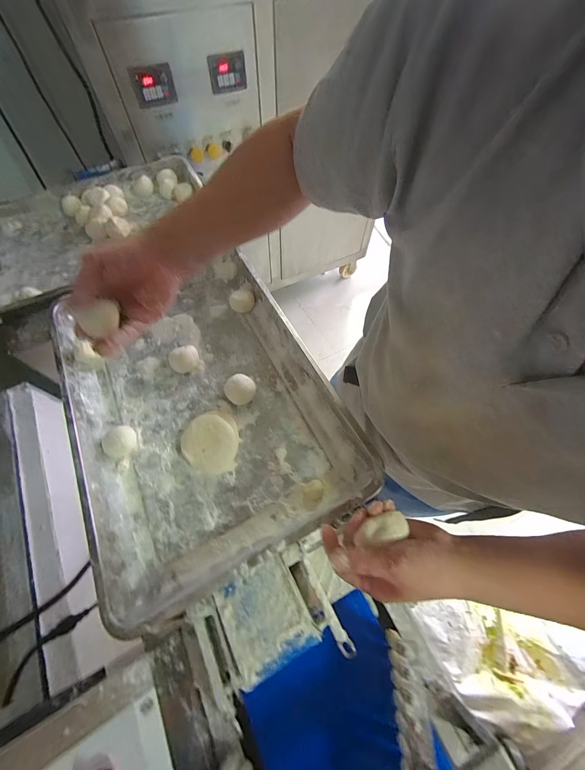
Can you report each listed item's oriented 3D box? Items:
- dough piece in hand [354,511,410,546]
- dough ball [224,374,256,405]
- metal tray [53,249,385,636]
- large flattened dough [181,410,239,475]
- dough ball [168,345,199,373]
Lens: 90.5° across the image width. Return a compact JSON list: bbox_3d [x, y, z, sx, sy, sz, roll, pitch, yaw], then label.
[{"bbox_3d":[0.094,0.149,0.302,0.053,0.014,0.023,-20,64,-3],"label":"dough piece in hand"},{"bbox_3d":[-0.095,0.003,0.505,0.047,0.039,0.054,-33,67,-16],"label":"dough ball"},{"bbox_3d":[-0.165,0.006,0.503,0.391,0.055,0.568,-26,65,-13],"label":"metal tray"},{"bbox_3d":[-0.134,0.091,0.469,0.089,0.023,0.100,-11,63,-6],"label":"large flattened dough"},{"bbox_3d":[-0.205,-0.055,0.541,0.054,0.028,0.056,0,62,0],"label":"dough ball"}]

